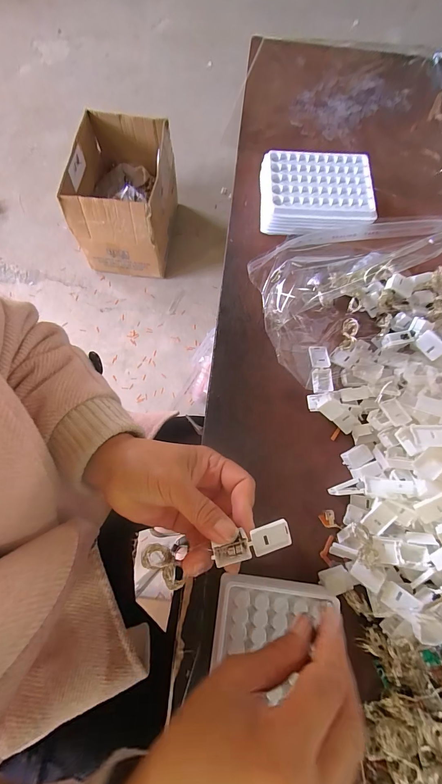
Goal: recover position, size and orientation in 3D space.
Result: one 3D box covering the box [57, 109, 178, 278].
[{"bbox_3d":[-0.327,-0.655,1.081,0.311,0.270,0.383,3,74,-1],"label":"box"}]

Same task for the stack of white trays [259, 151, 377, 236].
[{"bbox_3d":[0.113,-0.233,0.384,0.133,0.038,0.114,5,74,-1],"label":"stack of white trays"}]

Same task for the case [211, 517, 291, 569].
[{"bbox_3d":[0.022,0.107,0.219,0.055,0.011,0.019,-19,74,-5],"label":"case"}]

